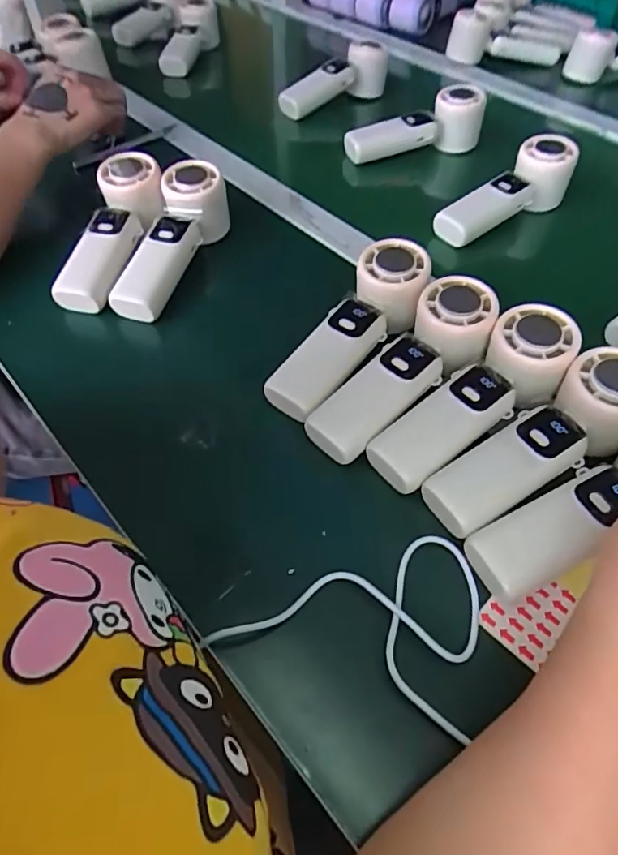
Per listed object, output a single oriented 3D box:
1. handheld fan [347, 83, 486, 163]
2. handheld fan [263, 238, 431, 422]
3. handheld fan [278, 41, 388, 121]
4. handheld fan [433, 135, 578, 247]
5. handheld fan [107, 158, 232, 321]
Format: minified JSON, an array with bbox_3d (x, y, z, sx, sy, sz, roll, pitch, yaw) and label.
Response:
[{"bbox_3d":[0.121,-0.366,0.618,0.169,0.060,0.064,-12,52,-10],"label":"handheld fan"},{"bbox_3d":[0.034,-0.072,0.389,0.050,0.035,0.163,33,74,24],"label":"handheld fan"},{"bbox_3d":[0.039,-0.480,0.708,0.173,0.066,0.050,-29,57,-22],"label":"handheld fan"},{"bbox_3d":[0.201,-0.235,0.528,0.169,0.047,0.049,-35,58,-9],"label":"handheld fan"},{"bbox_3d":[-0.119,-0.168,0.455,0.054,0.058,0.161,12,52,9],"label":"handheld fan"}]

